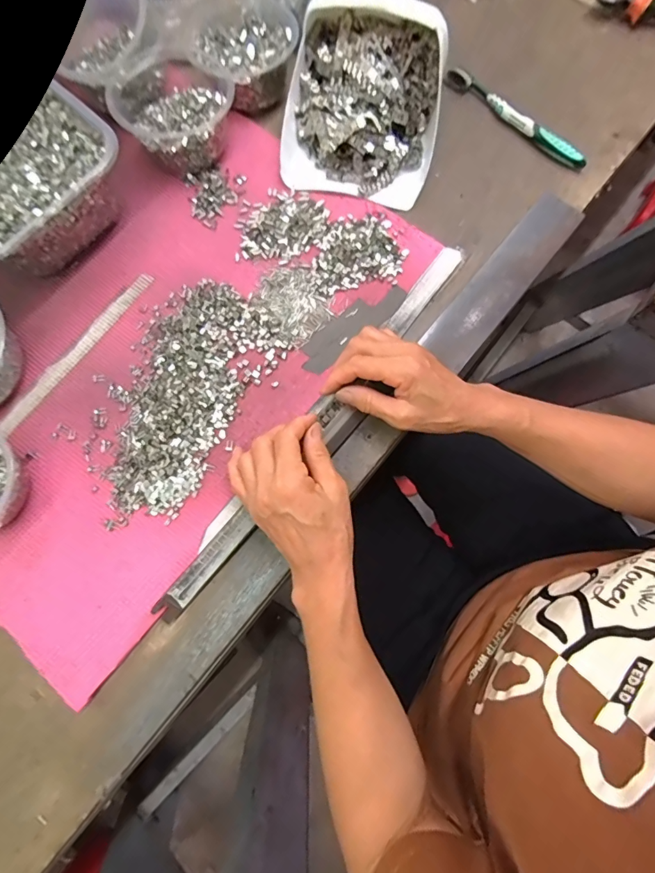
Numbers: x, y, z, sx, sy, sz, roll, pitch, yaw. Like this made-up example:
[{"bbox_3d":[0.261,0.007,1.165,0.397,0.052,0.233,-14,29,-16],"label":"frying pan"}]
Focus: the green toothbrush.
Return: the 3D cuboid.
[{"bbox_3d":[0.204,-0.350,0.466,0.183,0.017,0.015,43,81,9],"label":"green toothbrush"}]

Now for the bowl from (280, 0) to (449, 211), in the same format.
[{"bbox_3d":[0.036,-0.338,0.430,0.155,0.079,0.155,13,78,4],"label":"bowl"}]

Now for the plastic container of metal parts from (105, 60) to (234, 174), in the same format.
[{"bbox_3d":[-0.159,-0.336,0.440,0.110,0.059,0.120,0,77,1],"label":"plastic container of metal parts"}]

